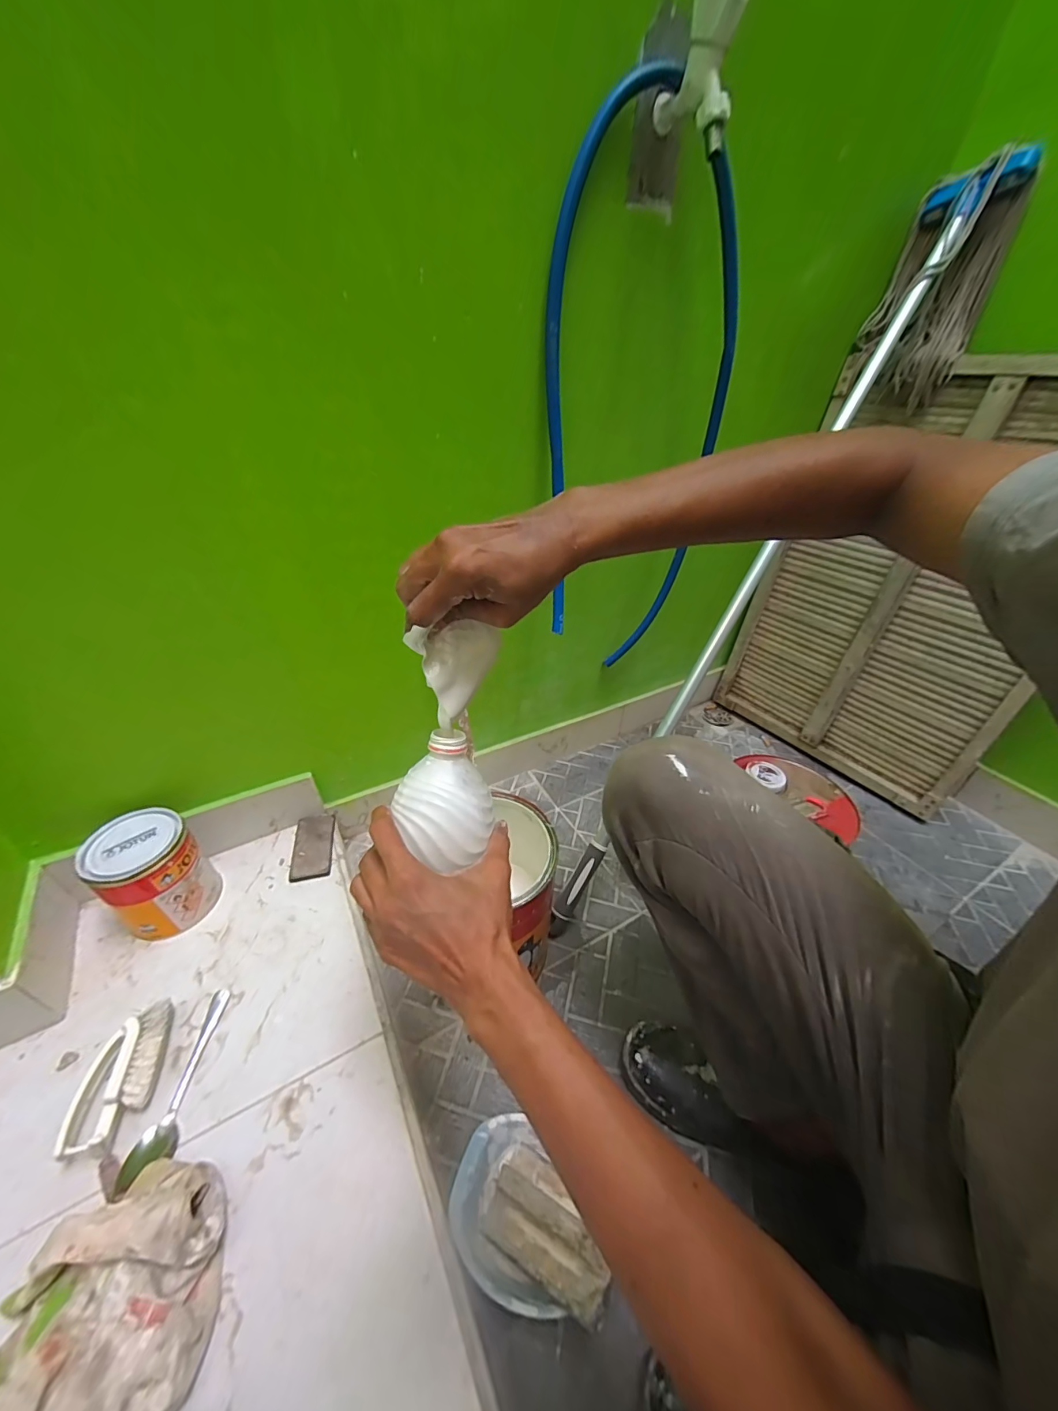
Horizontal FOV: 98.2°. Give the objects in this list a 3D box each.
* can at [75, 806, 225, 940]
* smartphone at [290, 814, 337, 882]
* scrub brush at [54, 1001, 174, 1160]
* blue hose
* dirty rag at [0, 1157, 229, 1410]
[{"bbox_3d":[-0.488,0.222,0.604,0.102,0.137,0.106,1,37,-1],"label":"can"},{"bbox_3d":[-0.338,0.219,0.716,0.057,0.008,0.116,-8,38,-13],"label":"smartphone"},{"bbox_3d":[-0.416,0.380,0.477,0.063,0.040,0.129,-1,37,-5],"label":"scrub brush"},{"bbox_3d":[0.183,-0.373,0.695,0.362,0.704,0.098,-21,43,-28],"label":"blue hose"},{"bbox_3d":[-0.332,0.468,0.334,0.149,0.078,0.191,30,45,32],"label":"dirty rag"}]

